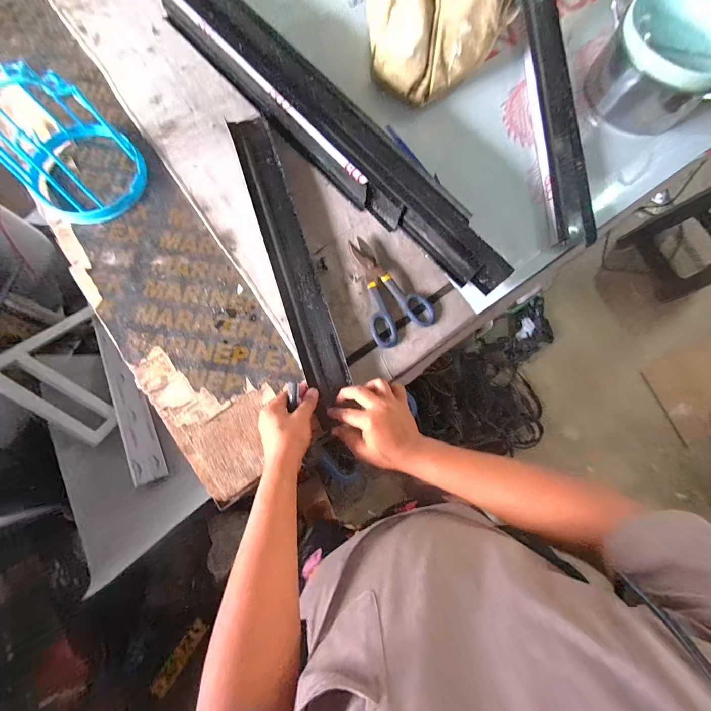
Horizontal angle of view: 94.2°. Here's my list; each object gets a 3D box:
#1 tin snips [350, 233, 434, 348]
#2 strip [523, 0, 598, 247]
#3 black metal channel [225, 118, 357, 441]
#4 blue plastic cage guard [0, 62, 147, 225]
[{"bbox_3d":[0.048,-0.117,0.571,0.112,0.018,0.189,-29,82,-8],"label":"tin snips"},{"bbox_3d":[0.388,-0.484,0.645,0.083,0.023,0.565,-1,79,-3],"label":"strip"},{"bbox_3d":[-0.109,-0.165,0.564,0.069,0.018,0.555,-18,81,-4],"label":"black metal channel"},{"bbox_3d":[-0.486,-0.339,0.537,0.193,0.138,0.176,34,79,4],"label":"blue plastic cage guard"}]

